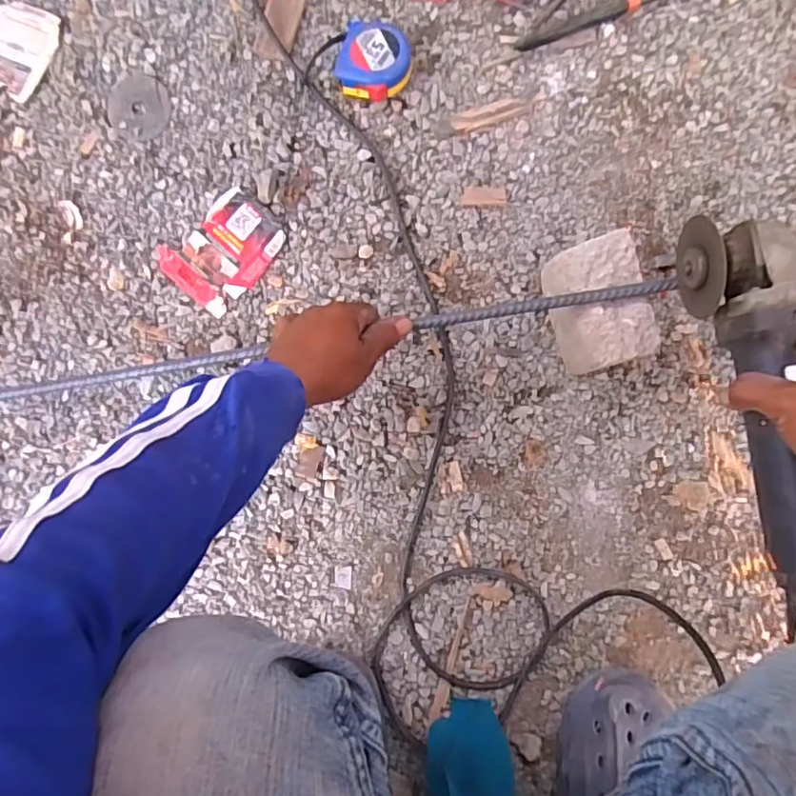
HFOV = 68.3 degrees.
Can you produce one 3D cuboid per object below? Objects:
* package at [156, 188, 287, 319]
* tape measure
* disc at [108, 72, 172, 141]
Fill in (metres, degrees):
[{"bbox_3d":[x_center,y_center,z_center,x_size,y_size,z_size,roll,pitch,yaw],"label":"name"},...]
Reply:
[{"bbox_3d":[-0.175,-0.149,0.584,0.090,0.011,0.111,40,91,4],"label":"package"},{"bbox_3d":[-0.026,-0.327,0.574,0.071,0.038,0.068,0,85,3],"label":"tape measure"},{"bbox_3d":[-0.263,-0.296,0.597,0.068,0.004,0.064,0,88,4],"label":"disc"}]

